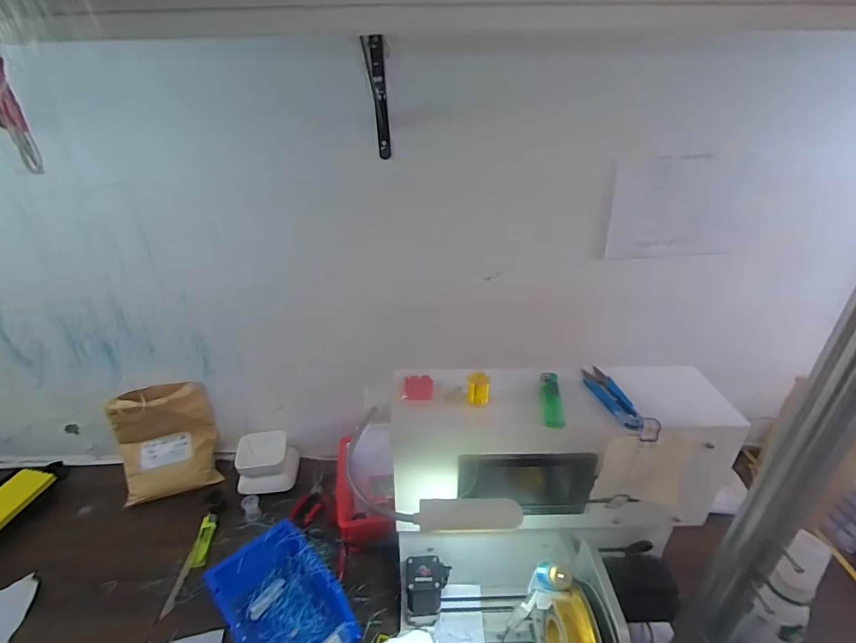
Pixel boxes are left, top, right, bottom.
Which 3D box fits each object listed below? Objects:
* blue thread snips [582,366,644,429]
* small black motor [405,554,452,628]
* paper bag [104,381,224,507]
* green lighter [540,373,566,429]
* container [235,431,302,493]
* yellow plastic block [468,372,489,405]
[{"bbox_3d":[0.192,0.077,0.453,0.029,0.009,0.098,-5,30,-8],"label":"blue thread snips"},{"bbox_3d":[0.000,0.337,0.546,0.059,0.077,0.056,0,30,1],"label":"small black motor"},{"bbox_3d":[-0.453,0.201,0.743,0.159,0.183,0.082,-15,33,-23],"label":"paper bag"},{"bbox_3d":[0.129,0.079,0.449,0.019,0.011,0.077,4,30,8],"label":"green lighter"},{"bbox_3d":[-0.282,0.244,0.755,0.094,0.063,0.086,-3,30,-4],"label":"container"},{"bbox_3d":[0.052,0.069,0.443,0.021,0.029,0.016,2,30,5],"label":"yellow plastic block"}]

